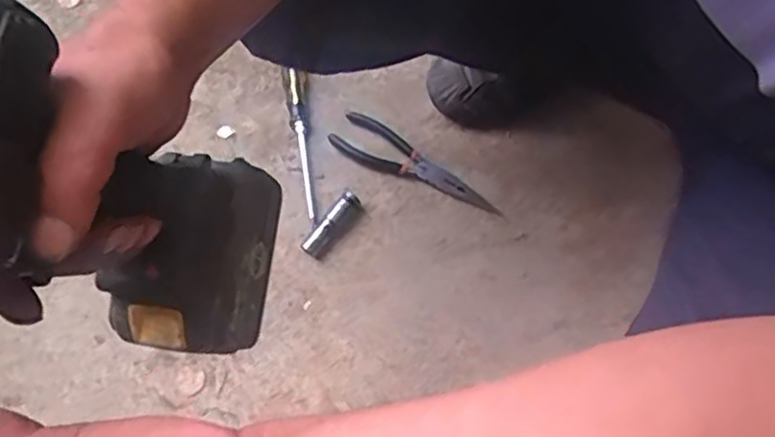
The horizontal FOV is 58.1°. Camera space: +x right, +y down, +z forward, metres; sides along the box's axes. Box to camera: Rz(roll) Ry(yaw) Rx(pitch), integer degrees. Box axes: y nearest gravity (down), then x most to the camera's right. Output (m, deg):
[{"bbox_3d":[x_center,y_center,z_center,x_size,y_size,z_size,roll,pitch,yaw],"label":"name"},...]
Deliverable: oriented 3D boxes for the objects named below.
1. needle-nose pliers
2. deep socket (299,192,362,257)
[{"bbox_3d":[0.031,-0.059,0.758,0.193,0.014,0.051,27,70,12],"label":"needle-nose pliers"},{"bbox_3d":[-0.059,0.005,0.731,0.020,0.016,0.080,37,72,15],"label":"deep socket"}]

